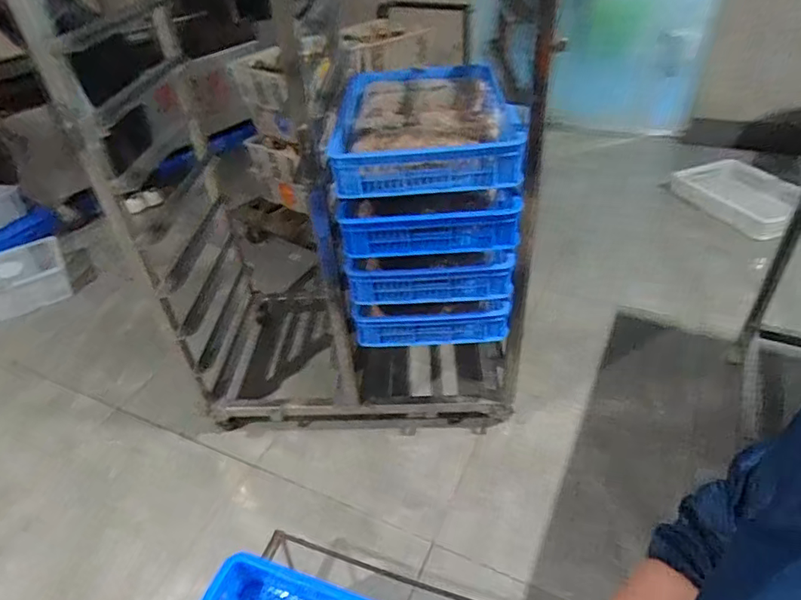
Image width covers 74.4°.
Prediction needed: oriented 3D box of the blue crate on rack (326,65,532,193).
[{"bbox_3d":[0.052,-0.420,1.260,0.388,0.146,0.512,-4,38,2],"label":"blue crate on rack"}]

